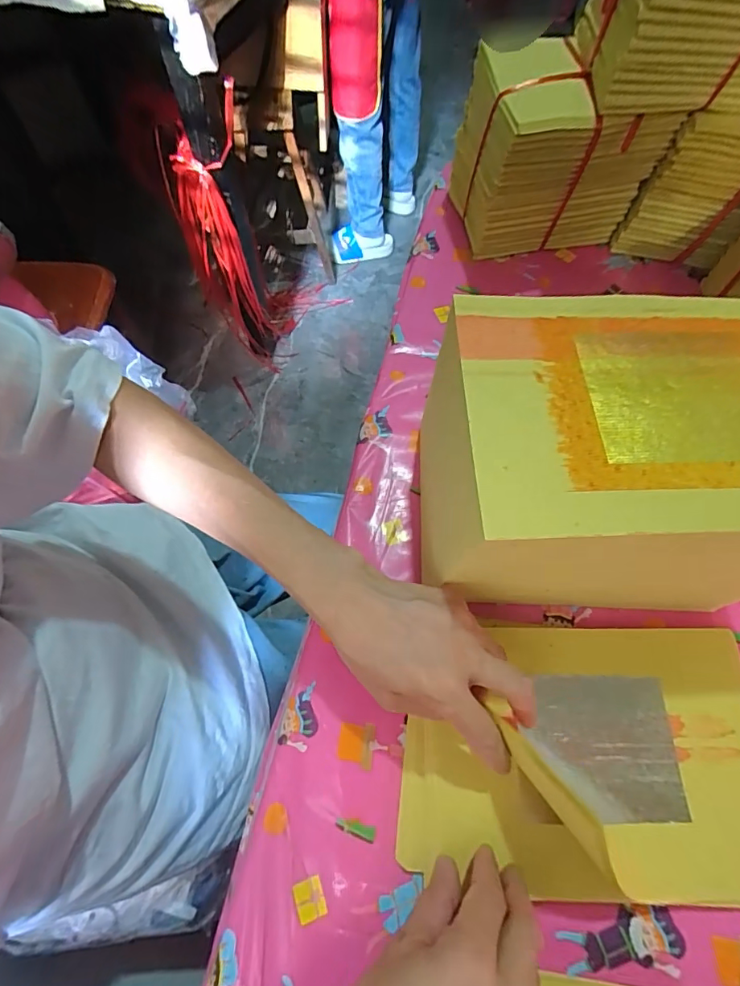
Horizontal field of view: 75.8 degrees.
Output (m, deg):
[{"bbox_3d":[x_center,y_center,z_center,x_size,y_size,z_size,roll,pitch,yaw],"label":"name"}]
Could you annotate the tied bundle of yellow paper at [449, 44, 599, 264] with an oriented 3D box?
[{"bbox_3d":[0.146,-0.338,0.488,0.086,0.161,0.124,-8,66,-6],"label":"tied bundle of yellow paper"}]

